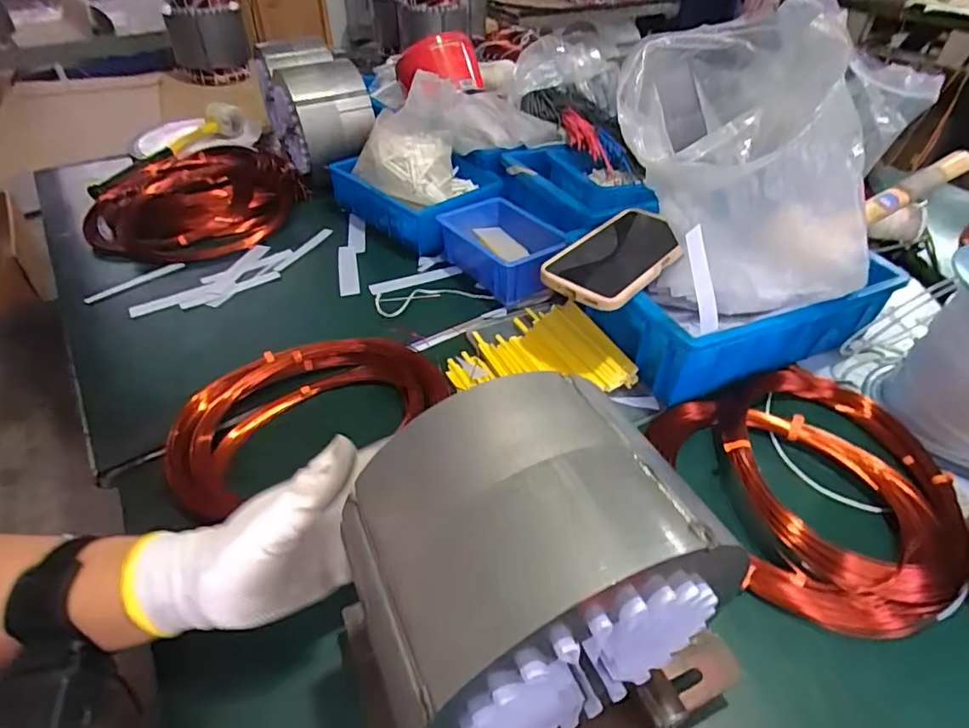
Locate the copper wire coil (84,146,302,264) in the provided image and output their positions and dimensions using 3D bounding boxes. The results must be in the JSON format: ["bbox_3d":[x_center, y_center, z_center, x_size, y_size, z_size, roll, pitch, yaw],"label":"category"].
[{"bbox_3d":[-0.392,-0.225,0.743,0.246,0.045,0.238,0,42,0],"label":"copper wire coil"}]

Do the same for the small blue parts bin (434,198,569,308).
[{"bbox_3d":[0.025,-0.135,0.631,0.104,0.051,0.152,-27,49,-25],"label":"small blue parts bin"}]

